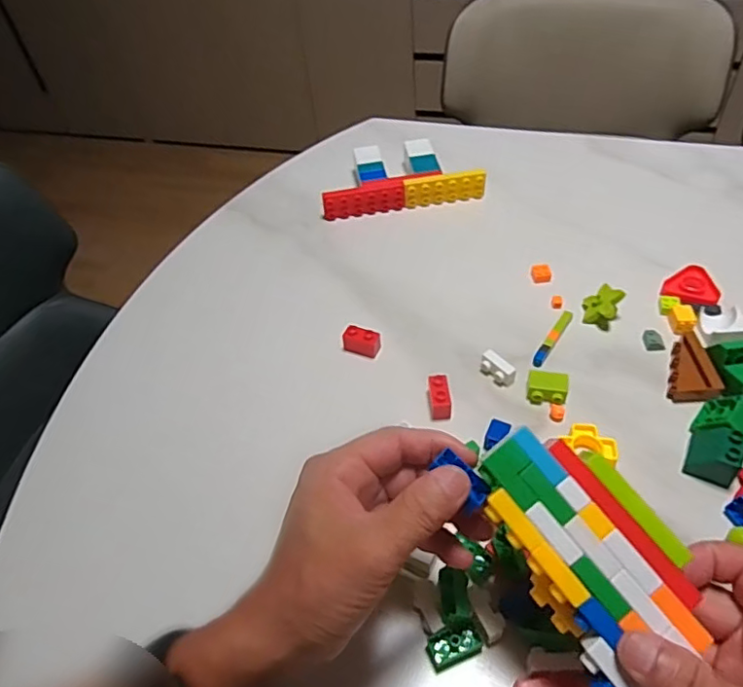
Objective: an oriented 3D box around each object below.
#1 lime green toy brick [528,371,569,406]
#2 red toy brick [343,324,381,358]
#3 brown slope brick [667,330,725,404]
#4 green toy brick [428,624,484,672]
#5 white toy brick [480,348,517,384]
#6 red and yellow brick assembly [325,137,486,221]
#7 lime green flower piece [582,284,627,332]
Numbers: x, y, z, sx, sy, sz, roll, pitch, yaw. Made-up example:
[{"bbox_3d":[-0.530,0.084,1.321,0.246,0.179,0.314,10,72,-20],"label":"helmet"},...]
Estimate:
[{"bbox_3d":[0.146,0.038,0.472,0.032,0.017,0.024,6,50,12],"label":"lime green toy brick"},{"bbox_3d":[-0.009,-0.002,0.520,0.033,0.022,0.015,15,52,19],"label":"red toy brick"},{"bbox_3d":[0.270,0.020,0.476,0.035,0.017,0.069,12,51,17],"label":"brown slope brick"},{"bbox_3d":[0.051,0.185,0.349,0.033,0.013,0.017,-20,49,-11],"label":"green toy brick"},{"bbox_3d":[0.109,0.022,0.491,0.031,0.018,0.015,34,60,30],"label":"white toy brick"},{"bbox_3d":[0.036,-0.200,0.684,0.185,0.032,0.096,-7,48,1],"label":"red and yellow brick assembly"},{"bbox_3d":[0.212,-0.037,0.524,0.031,0.027,0.031,19,53,22],"label":"lime green flower piece"}]

